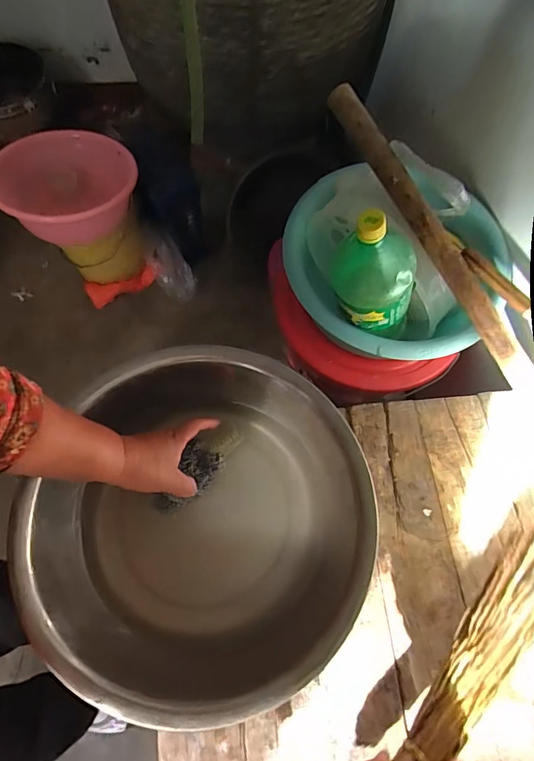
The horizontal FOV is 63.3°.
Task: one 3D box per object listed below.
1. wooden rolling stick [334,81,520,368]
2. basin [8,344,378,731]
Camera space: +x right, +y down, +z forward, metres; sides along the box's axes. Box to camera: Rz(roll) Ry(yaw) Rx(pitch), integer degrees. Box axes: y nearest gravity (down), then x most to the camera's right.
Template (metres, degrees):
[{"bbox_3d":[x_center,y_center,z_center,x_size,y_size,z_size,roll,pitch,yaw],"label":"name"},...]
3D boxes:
[{"bbox_3d":[0.217,-0.218,0.599,0.030,0.042,0.429,-33,89,-11],"label":"wooden rolling stick"},{"bbox_3d":[-0.072,0.157,0.514,0.349,0.137,0.365,0,70,0],"label":"basin"}]

